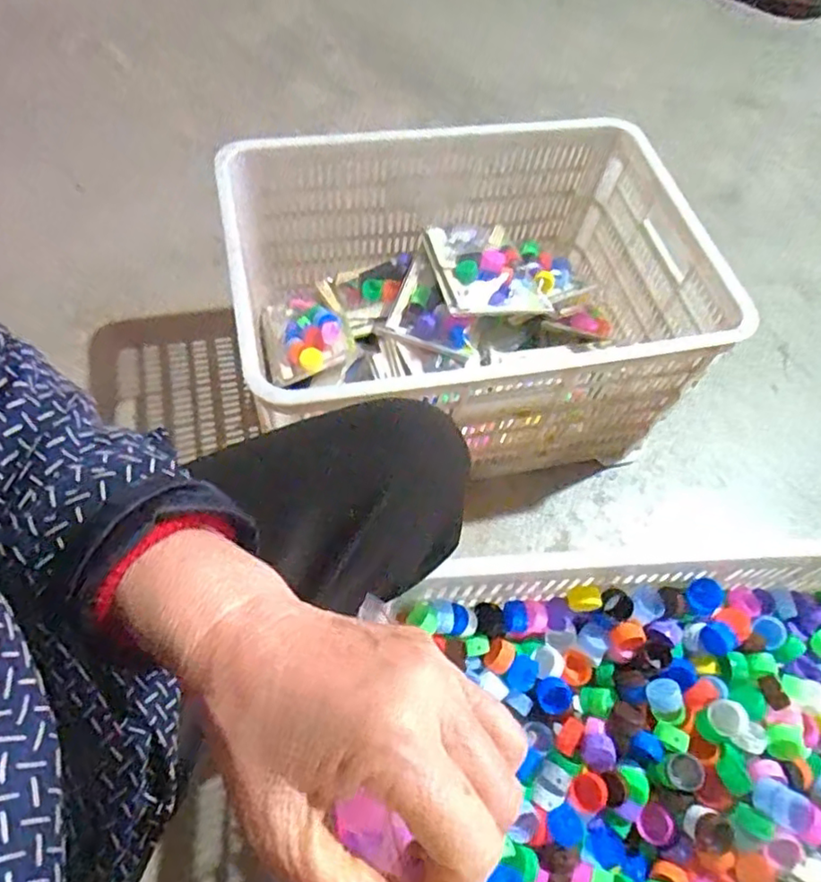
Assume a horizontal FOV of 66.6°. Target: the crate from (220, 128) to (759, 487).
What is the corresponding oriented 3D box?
[{"bbox_3d":[0.075,-0.191,0.890,0.593,0.289,0.415,-10,63,-11],"label":"crate"}]

